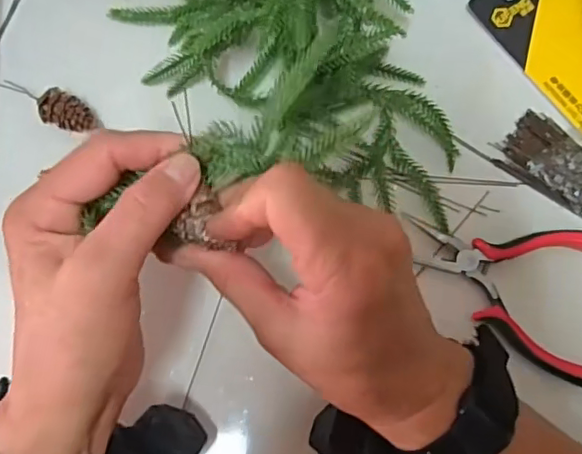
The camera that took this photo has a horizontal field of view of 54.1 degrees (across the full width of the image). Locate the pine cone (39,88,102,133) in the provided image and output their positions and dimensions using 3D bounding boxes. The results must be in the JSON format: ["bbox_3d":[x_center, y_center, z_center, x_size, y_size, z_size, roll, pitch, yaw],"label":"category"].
[{"bbox_3d":[-0.135,-0.068,0.349,0.033,0.020,0.021,27,78,6],"label":"pine cone"}]

